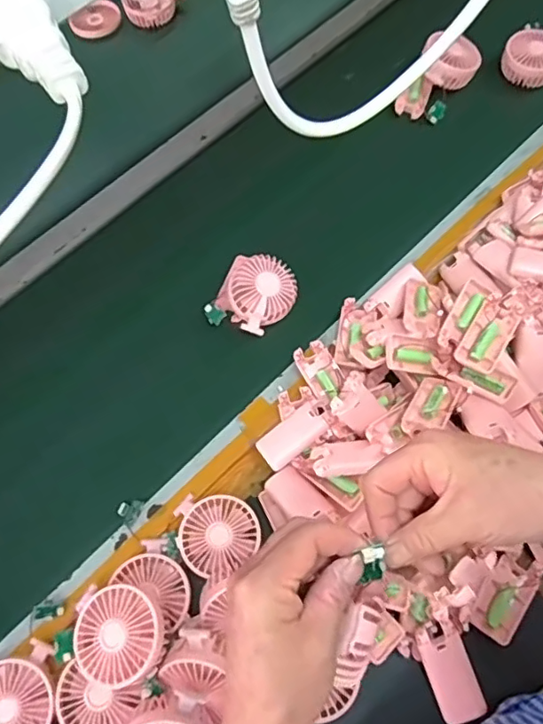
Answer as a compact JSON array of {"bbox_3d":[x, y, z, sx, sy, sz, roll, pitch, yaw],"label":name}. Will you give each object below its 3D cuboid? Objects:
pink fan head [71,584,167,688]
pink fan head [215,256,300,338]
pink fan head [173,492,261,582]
[{"bbox_3d":[-0.147,0.259,0.536,0.091,0.026,0.083,-2,69,4],"label":"pink fan head"},{"bbox_3d":[-0.018,-0.095,0.733,0.093,0.049,0.099,-38,71,-9],"label":"pink fan head"},{"bbox_3d":[-0.059,0.192,0.622,0.090,0.030,0.087,-2,69,4],"label":"pink fan head"}]

